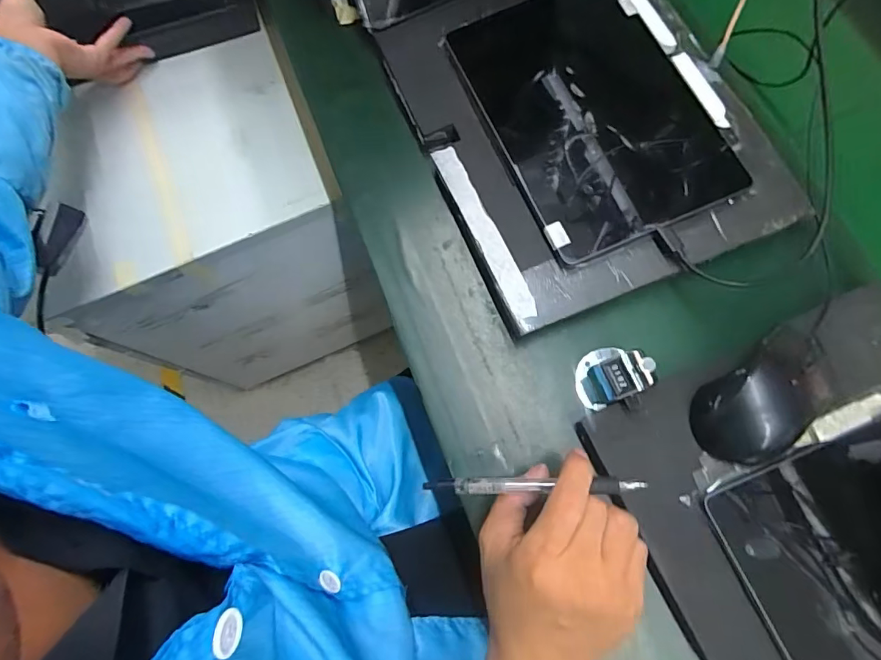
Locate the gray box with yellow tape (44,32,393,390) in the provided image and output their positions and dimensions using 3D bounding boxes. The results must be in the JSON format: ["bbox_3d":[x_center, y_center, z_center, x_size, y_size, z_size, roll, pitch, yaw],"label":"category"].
[{"bbox_3d":[-0.334,-0.128,0.842,0.335,0.547,0.279,-26,74,-9],"label":"gray box with yellow tape"}]

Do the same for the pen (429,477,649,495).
[{"bbox_3d":[0.060,0.103,0.313,0.140,0.011,0.011,-3,72,8],"label":"pen"}]

